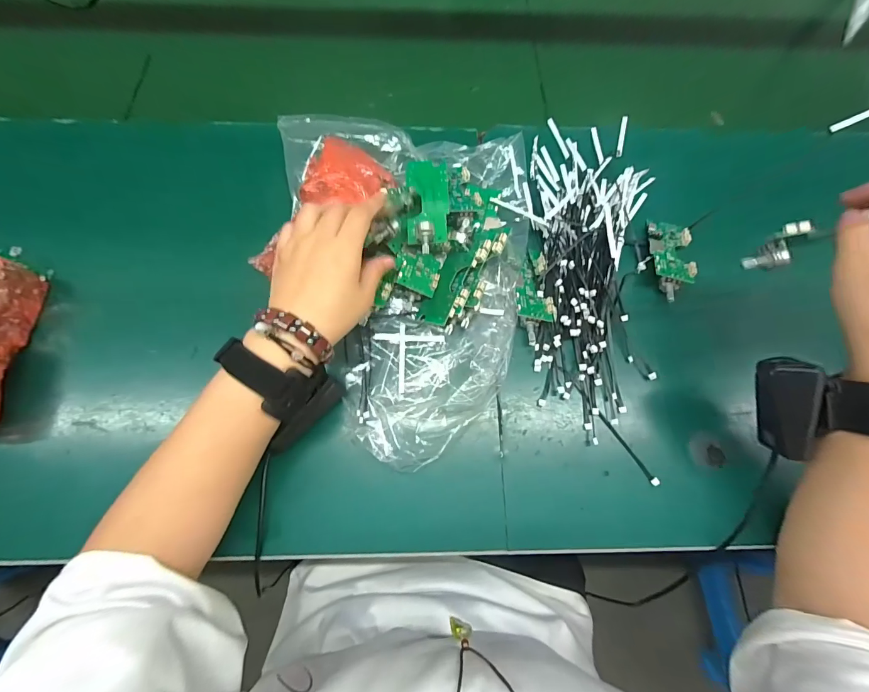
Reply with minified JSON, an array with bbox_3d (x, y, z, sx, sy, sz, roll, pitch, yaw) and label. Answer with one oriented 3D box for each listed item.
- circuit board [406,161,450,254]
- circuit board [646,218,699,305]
[{"bbox_3d":[-0.006,-0.131,0.342,0.039,0.014,0.096,-1,75,-2],"label":"circuit board"},{"bbox_3d":[0.238,-0.090,0.374,0.040,0.020,0.096,12,63,2],"label":"circuit board"}]

